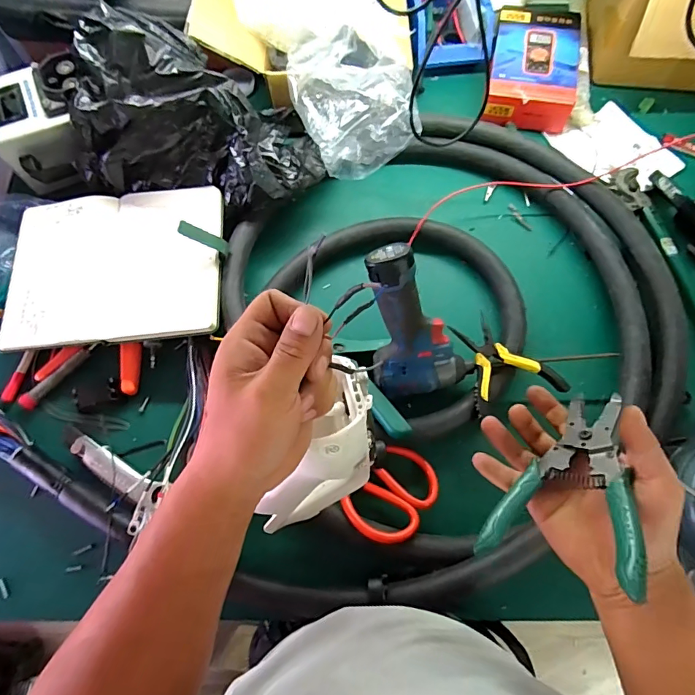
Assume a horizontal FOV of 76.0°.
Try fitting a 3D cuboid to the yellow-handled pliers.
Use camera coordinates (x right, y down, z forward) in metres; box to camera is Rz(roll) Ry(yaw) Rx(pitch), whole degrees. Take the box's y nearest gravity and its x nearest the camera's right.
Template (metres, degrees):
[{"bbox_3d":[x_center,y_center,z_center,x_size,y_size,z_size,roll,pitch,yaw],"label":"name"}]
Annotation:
[{"bbox_3d":[0.192,0.014,0.546,0.107,0.020,0.116,-16,71,-5],"label":"yellow-handled pliers"}]

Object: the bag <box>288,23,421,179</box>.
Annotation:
[{"bbox_3d":[0.004,-0.336,0.622,0.142,0.122,0.172,-19,71,-6],"label":"bag"}]

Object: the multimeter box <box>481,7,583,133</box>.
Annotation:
[{"bbox_3d":[0.297,-0.453,0.717,0.130,0.054,0.211,11,71,4],"label":"multimeter box"}]

